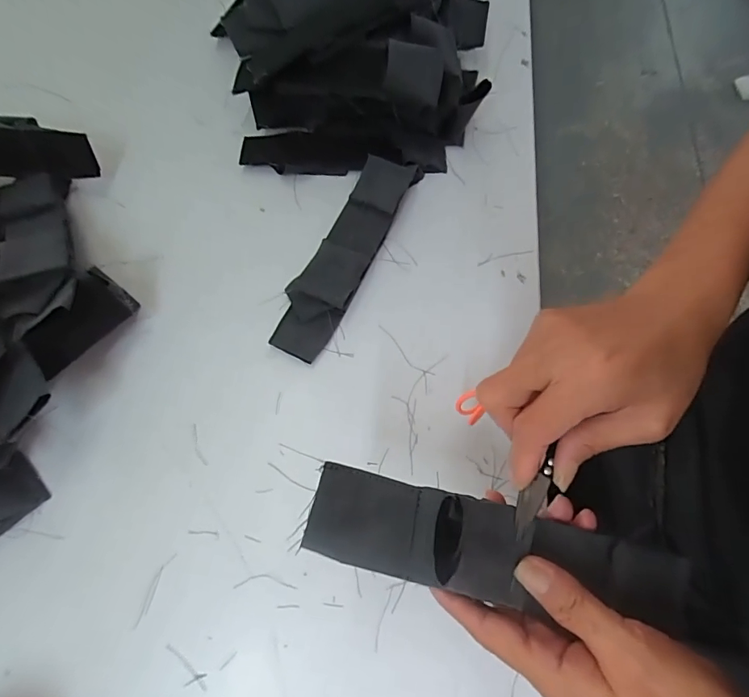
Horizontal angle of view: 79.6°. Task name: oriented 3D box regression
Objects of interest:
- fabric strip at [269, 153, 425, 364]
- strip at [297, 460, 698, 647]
[{"bbox_3d":[-0.023,-0.085,0.392,0.047,0.029,0.201,26,71,10],"label":"fabric strip"},{"bbox_3d":[0.063,0.097,0.216,0.188,0.028,0.044,12,70,0],"label":"strip"}]

